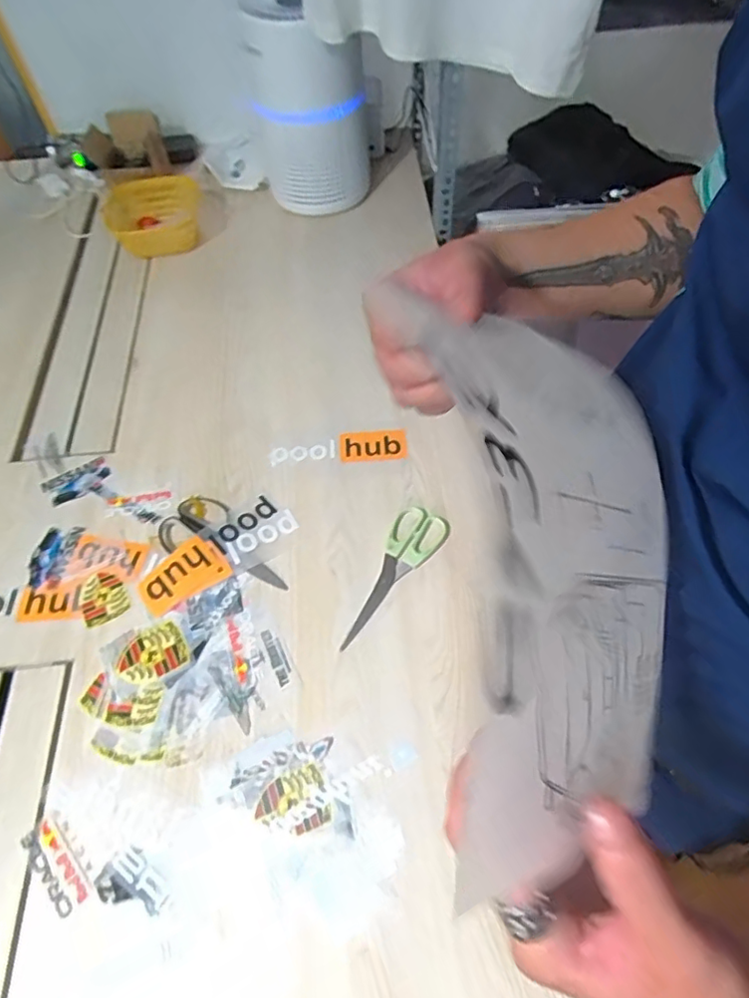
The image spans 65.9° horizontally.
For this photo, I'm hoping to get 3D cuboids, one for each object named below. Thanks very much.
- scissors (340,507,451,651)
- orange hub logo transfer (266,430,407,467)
[{"bbox_3d":[0.010,0.086,0.715,0.068,0.005,0.200,37,67,24],"label":"scissors"},{"bbox_3d":[-0.051,-0.074,0.820,0.190,0.009,0.048,-3,58,0],"label":"orange hub logo transfer"}]

